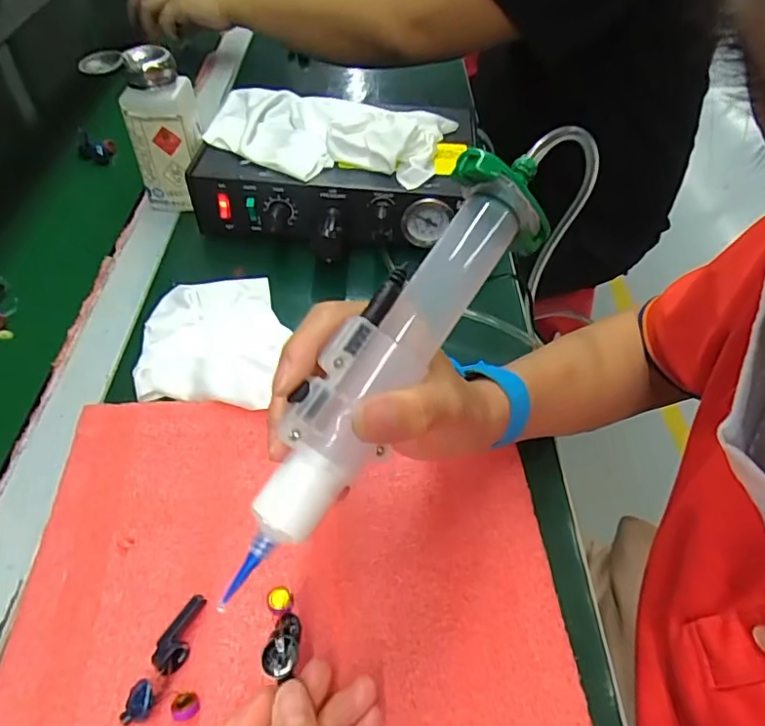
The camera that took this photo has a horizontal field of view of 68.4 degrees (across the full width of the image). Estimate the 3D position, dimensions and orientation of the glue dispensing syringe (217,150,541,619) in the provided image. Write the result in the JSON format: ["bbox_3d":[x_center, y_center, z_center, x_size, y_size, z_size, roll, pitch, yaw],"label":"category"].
[{"bbox_3d":[0.004,-0.004,0.216,0.031,0.035,0.197,30,76,23],"label":"glue dispensing syringe"}]

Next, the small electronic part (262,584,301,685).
[{"bbox_3d":[-0.043,0.115,0.242,0.015,0.009,0.036,-3,48,-4],"label":"small electronic part"}]

